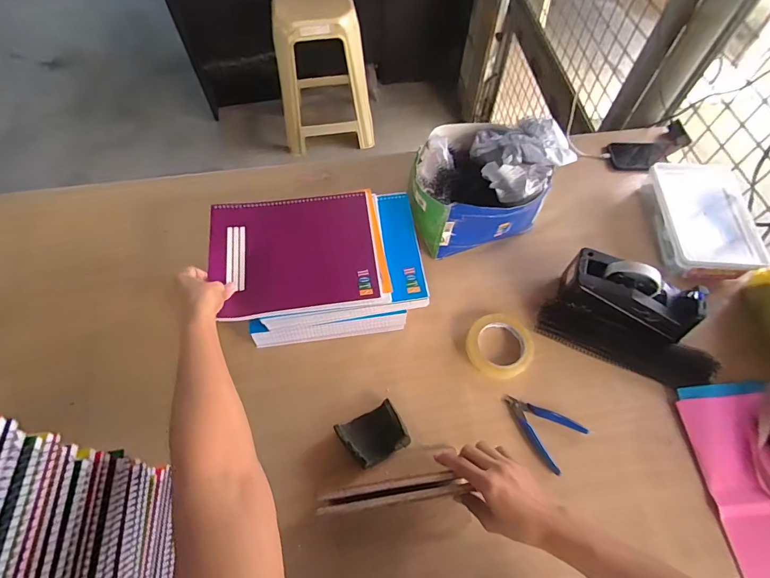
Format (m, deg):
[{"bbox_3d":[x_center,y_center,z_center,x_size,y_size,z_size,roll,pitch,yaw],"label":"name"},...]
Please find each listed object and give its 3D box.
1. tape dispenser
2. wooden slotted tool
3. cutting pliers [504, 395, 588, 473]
[{"bbox_3d":[0.405,0.009,0.657,0.202,0.110,0.085,18,63,10],"label":"tape dispenser"},{"bbox_3d":[0.009,0.244,0.486,0.176,0.016,0.027,-7,62,-4],"label":"wooden slotted tool"},{"bbox_3d":[0.231,0.205,0.608,0.118,0.008,0.082,36,68,18],"label":"cutting pliers"}]

